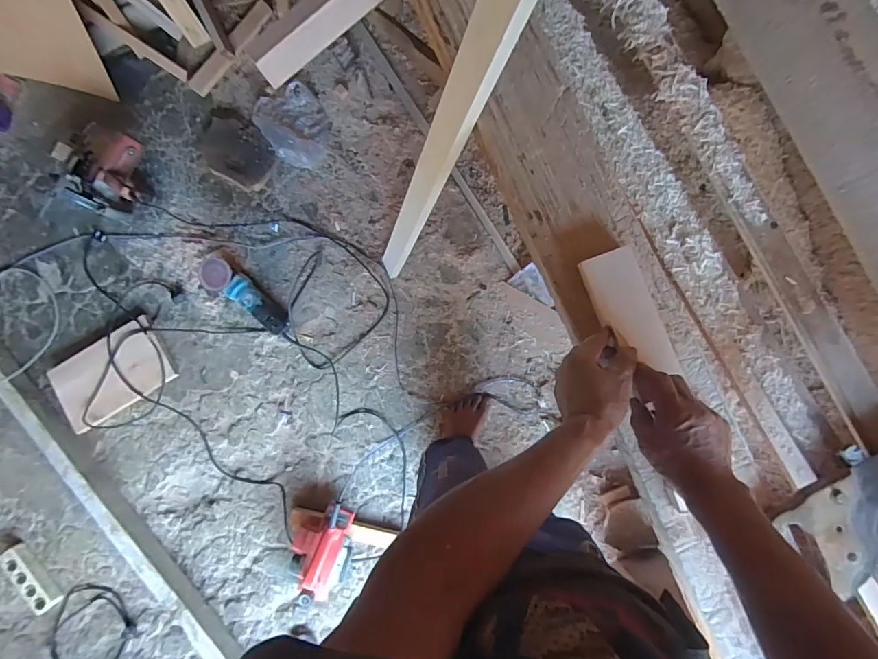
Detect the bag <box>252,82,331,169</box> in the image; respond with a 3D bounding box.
[{"bbox_3d":[-0.428,-0.608,1.329,0.186,0.027,0.246,-34,86,-1],"label":"bag"}]

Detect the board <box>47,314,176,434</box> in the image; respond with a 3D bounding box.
[{"bbox_3d":[-0.940,0.131,1.264,0.316,0.031,0.197,-31,95,-4],"label":"board"}]

